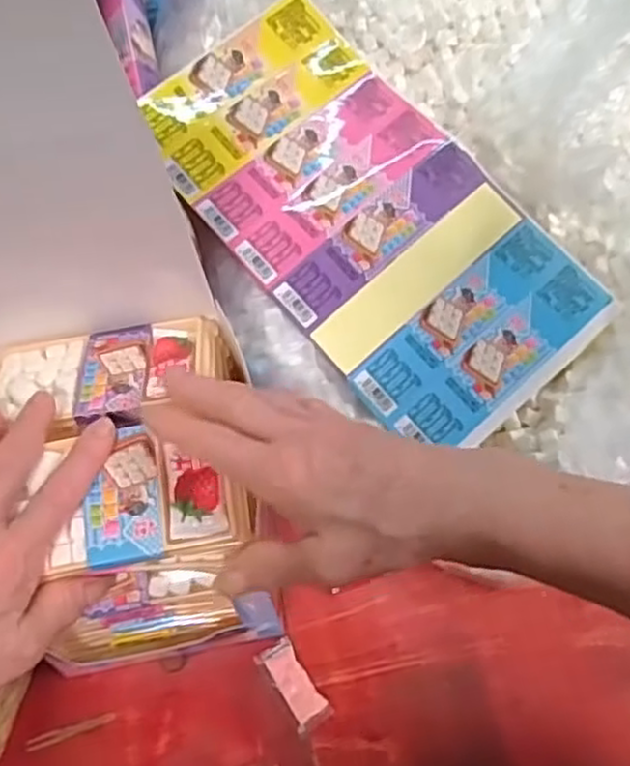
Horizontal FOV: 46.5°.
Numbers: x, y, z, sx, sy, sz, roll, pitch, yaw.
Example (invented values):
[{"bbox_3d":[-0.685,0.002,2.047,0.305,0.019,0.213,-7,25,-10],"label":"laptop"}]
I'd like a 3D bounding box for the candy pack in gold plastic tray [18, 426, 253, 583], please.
[{"bbox_3d":[-0.086,0.055,0.368,0.100,0.017,0.067,-8,55,0],"label":"candy pack in gold plastic tray"}]

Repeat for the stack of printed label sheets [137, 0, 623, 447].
[{"bbox_3d":[0.036,-0.115,0.513,0.168,0.013,0.329,-41,83,-9],"label":"stack of printed label sheets"}]

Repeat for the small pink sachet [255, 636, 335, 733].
[{"bbox_3d":[-0.013,0.185,0.452,0.023,0.004,0.055,-30,58,-15],"label":"small pink sachet"}]

